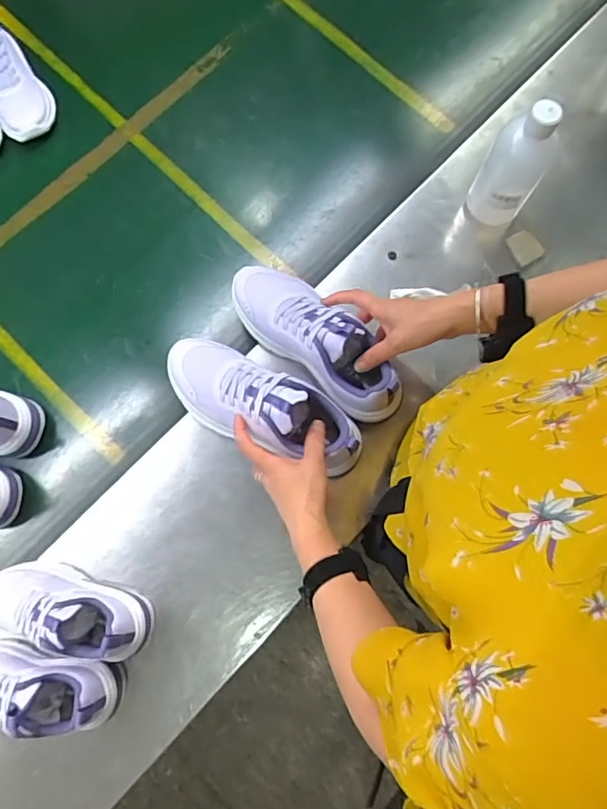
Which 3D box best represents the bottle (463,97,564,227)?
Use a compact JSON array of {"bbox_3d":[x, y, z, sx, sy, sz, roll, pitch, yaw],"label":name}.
[{"bbox_3d":[0.275,-0.308,0.712,0.074,0.211,0.061,28,79,4],"label":"bottle"}]

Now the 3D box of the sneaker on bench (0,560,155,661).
[{"bbox_3d":[-0.273,0.230,0.603,0.199,0.100,0.077,16,78,2],"label":"sneaker on bench"}]

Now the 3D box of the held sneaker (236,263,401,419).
[{"bbox_3d":[0.012,-0.090,0.662,0.085,0.117,0.260,-43,68,-10],"label":"held sneaker"}]

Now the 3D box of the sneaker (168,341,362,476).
[{"bbox_3d":[-0.059,-0.002,0.642,0.268,0.111,0.089,24,77,21],"label":"sneaker"}]

